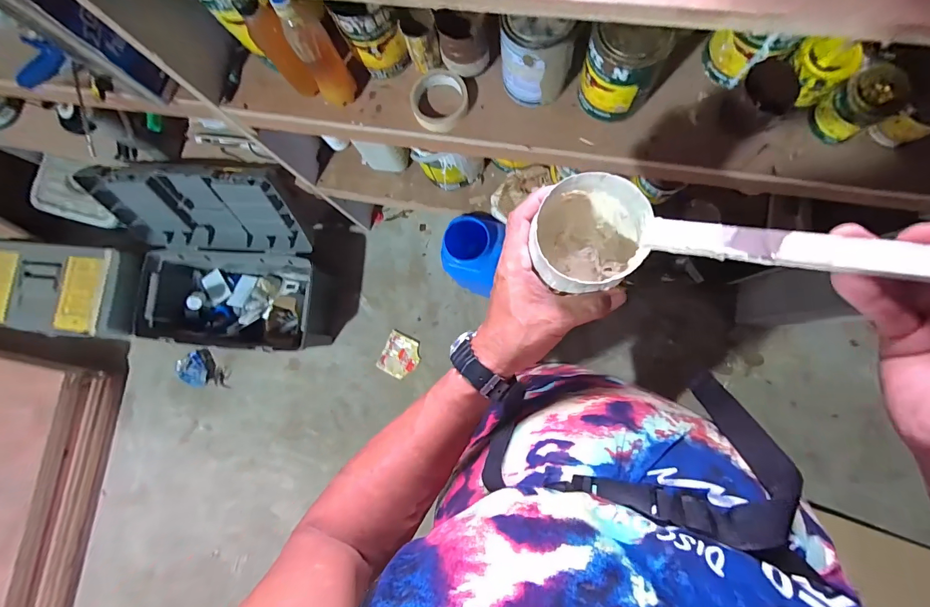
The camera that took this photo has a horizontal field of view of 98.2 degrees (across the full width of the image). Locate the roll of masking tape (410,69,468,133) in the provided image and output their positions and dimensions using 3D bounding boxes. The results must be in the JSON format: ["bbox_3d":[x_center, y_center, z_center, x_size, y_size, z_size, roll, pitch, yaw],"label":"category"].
[{"bbox_3d":[-0.042,-0.331,0.654,0.090,0.029,0.098,0,85,4],"label":"roll of masking tape"}]

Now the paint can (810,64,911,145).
[{"bbox_3d":[0.538,-0.272,0.554,0.077,0.069,0.070,0,85,4],"label":"paint can"}]

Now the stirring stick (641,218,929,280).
[{"bbox_3d":[0.256,-0.022,0.219,0.293,0.007,0.022,12,85,27],"label":"stirring stick"}]

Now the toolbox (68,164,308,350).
[{"bbox_3d":[-0.776,-0.112,1.278,0.600,0.466,0.490,1,85,5],"label":"toolbox"}]

